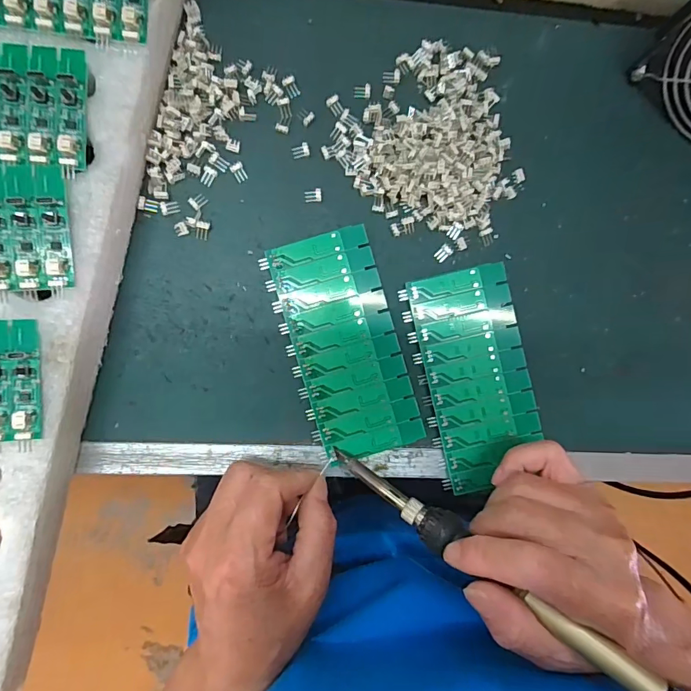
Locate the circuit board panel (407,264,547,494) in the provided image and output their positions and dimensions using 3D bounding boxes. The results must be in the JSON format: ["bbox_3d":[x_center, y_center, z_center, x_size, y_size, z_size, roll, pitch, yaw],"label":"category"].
[{"bbox_3d":[0.084,0.022,0.279,0.065,0.010,0.138,-9,91,-6],"label":"circuit board panel"}]

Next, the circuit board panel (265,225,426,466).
[{"bbox_3d":[0.001,0.000,0.274,0.061,0.012,0.137,-17,93,-6],"label":"circuit board panel"}]

